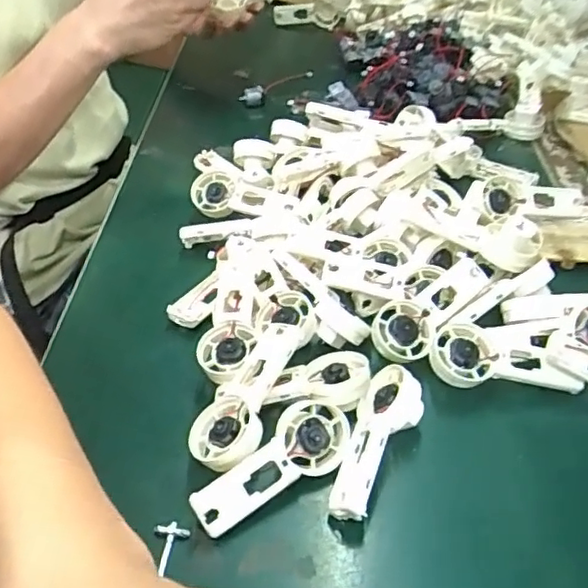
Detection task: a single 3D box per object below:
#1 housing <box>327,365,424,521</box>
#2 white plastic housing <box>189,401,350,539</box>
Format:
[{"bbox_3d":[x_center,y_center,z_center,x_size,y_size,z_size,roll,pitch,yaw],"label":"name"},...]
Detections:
[{"bbox_3d":[0.046,0.083,0.340,0.034,0.038,0.091,13,45,18],"label":"housing"},{"bbox_3d":[-0.011,0.088,0.325,0.090,0.011,0.039,-22,89,-25],"label":"white plastic housing"}]

